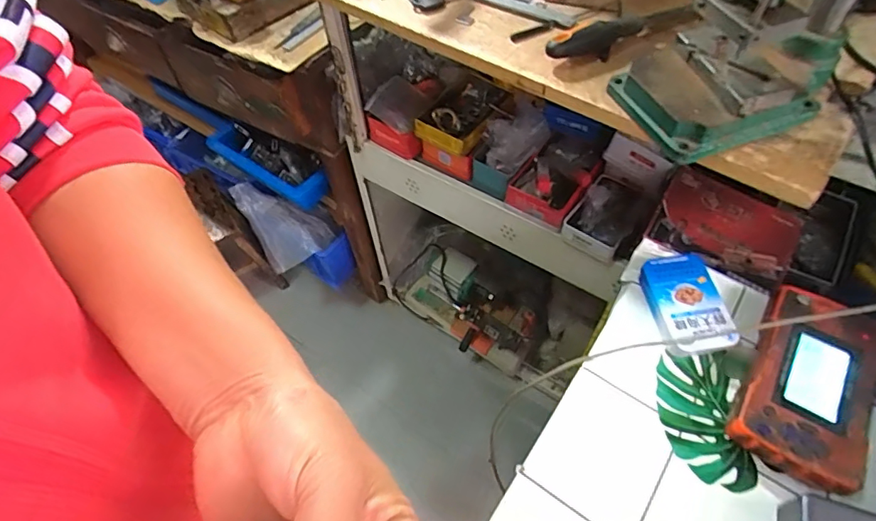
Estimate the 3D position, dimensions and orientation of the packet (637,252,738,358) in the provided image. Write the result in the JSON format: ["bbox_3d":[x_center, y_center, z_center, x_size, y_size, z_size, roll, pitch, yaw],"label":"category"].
[{"bbox_3d":[0.248,0.043,0.504,0.067,0.033,0.109,-9,55,-3],"label":"packet"}]

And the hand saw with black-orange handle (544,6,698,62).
[{"bbox_3d":[0.184,-0.232,0.496,0.154,0.027,0.033,-21,57,-11],"label":"hand saw with black-orange handle"}]

